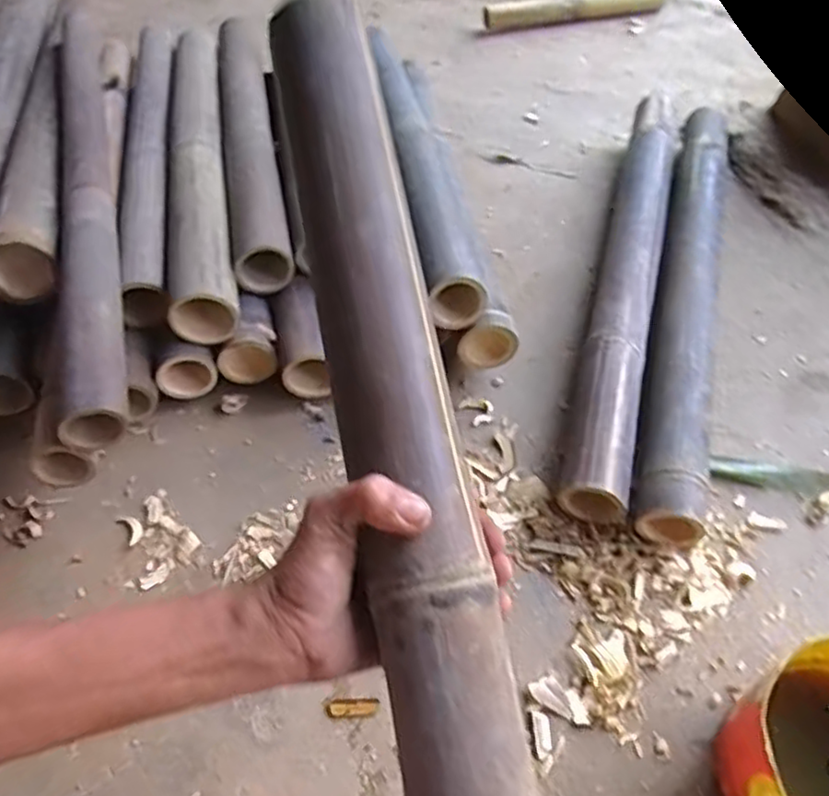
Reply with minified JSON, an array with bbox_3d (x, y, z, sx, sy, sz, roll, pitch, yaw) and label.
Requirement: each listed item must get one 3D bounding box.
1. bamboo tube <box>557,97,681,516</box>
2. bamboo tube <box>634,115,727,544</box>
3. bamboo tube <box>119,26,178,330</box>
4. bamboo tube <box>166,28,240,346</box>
[{"bbox_3d":[0.235,-0.138,0.762,0.062,0.070,0.598,12,54,12],"label":"bamboo tube"},{"bbox_3d":[0.297,-0.120,0.749,0.068,0.065,0.602,12,54,12],"label":"bamboo tube"},{"bbox_3d":[-0.329,-0.306,0.848,0.064,0.048,0.561,-10,52,-5],"label":"bamboo tube"},{"bbox_3d":[-0.265,-0.299,0.835,0.066,0.054,0.576,-11,53,-6],"label":"bamboo tube"}]

